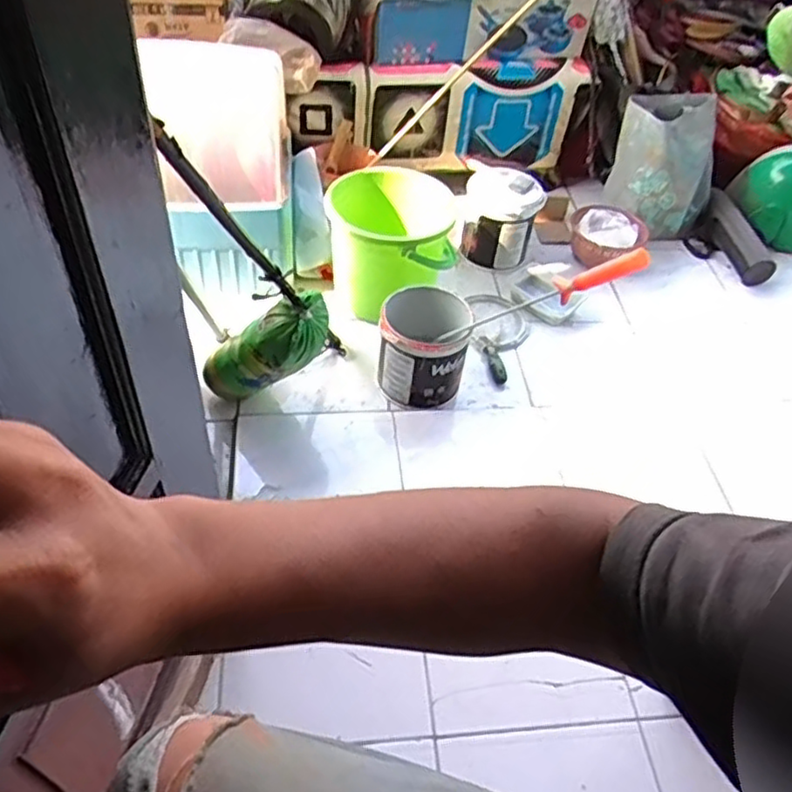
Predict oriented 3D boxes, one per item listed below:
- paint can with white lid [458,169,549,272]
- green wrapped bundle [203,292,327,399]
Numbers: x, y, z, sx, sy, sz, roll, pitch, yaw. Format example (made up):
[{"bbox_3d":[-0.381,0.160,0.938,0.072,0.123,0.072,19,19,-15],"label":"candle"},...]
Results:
[{"bbox_3d":[0.253,-0.448,1.692,0.177,0.161,0.187,-2,49,-8],"label":"paint can with white lid"},{"bbox_3d":[-0.245,-0.069,1.239,0.105,0.347,0.099,16,63,-35],"label":"green wrapped bundle"}]

